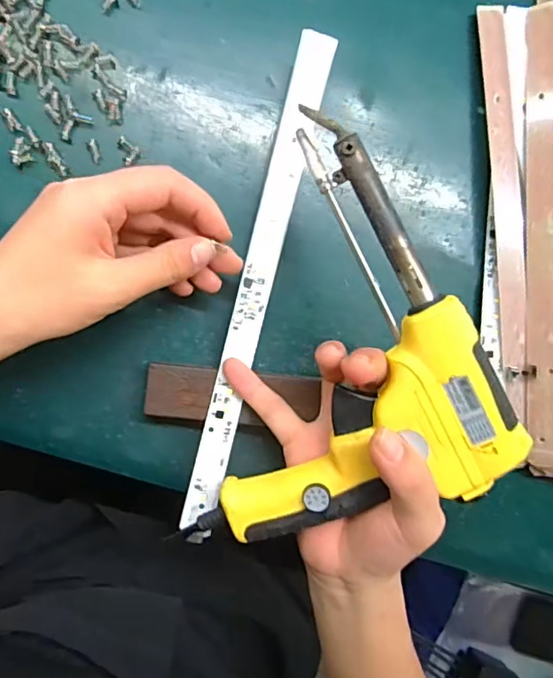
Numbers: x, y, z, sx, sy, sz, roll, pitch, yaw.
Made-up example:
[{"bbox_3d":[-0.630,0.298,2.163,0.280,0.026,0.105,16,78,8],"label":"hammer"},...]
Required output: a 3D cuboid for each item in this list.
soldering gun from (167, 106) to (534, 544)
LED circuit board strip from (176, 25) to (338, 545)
[{"bbox_3d":[0.045,0.019,0.256,0.139,0.049,0.196,23,88,-8],"label":"soldering gun"},{"bbox_3d":[-0.011,-0.031,0.298,0.019,0.006,0.279,14,90,-9],"label":"LED circuit board strip"}]

